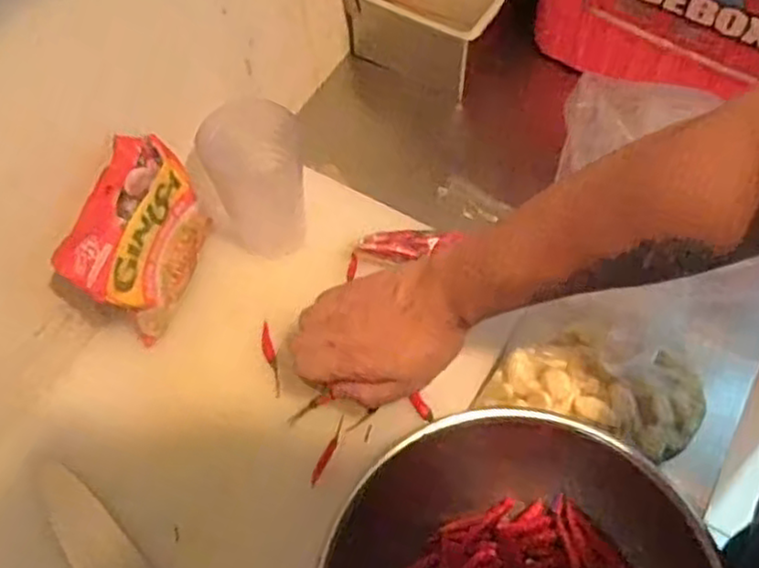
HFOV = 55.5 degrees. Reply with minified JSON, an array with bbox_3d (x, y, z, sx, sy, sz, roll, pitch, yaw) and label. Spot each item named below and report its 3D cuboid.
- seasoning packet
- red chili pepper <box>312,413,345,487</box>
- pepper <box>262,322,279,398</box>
[{"bbox_3d":[-0.185,-0.038,0.569,0.046,0.137,0.130,9,62,7],"label":"seasoning packet"},{"bbox_3d":[-0.040,0.131,0.563,0.007,0.011,0.057,24,65,15],"label":"red chili pepper"},{"bbox_3d":[-0.091,0.062,0.599,0.010,0.004,0.066,-15,62,-6],"label":"pepper"}]

